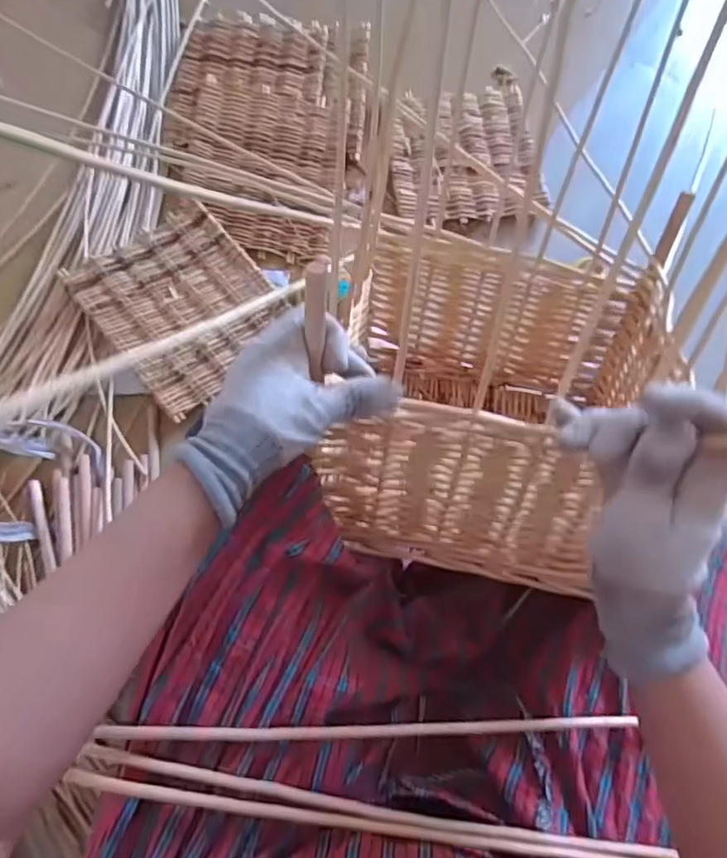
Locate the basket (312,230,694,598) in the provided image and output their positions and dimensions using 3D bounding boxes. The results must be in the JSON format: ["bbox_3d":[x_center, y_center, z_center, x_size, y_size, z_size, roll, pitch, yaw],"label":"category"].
[{"bbox_3d":[0.121,-0.036,0.552,0.282,0.234,0.301,16,51,3],"label":"basket"}]

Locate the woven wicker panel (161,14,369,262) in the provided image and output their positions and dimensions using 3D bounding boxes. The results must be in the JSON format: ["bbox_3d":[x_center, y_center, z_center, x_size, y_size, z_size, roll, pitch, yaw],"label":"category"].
[{"bbox_3d":[-0.176,-0.537,1.018,0.348,0.038,0.490,3,72,-2],"label":"woven wicker panel"}]

